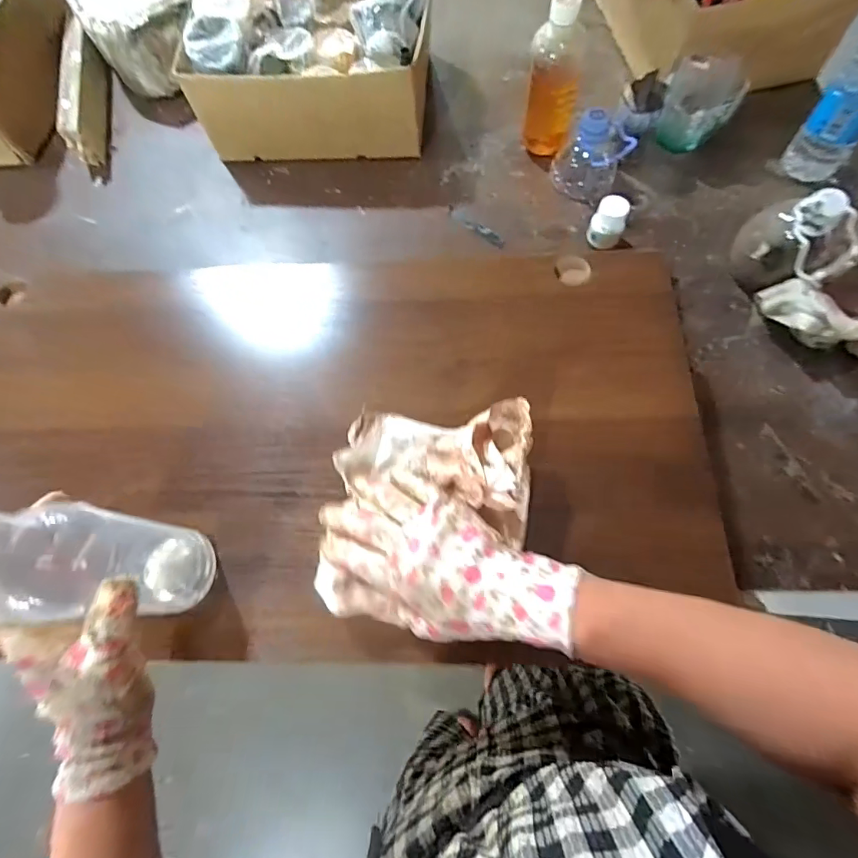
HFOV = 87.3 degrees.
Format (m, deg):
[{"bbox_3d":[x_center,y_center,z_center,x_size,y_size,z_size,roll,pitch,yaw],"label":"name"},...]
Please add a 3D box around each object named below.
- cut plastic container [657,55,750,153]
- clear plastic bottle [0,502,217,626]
[{"bbox_3d":[0.351,-0.419,0.594,0.090,0.091,0.086,27,73,12],"label":"cut plastic container"},{"bbox_3d":[-0.205,0.080,0.266,0.077,0.211,0.065,6,72,4],"label":"clear plastic bottle"}]

